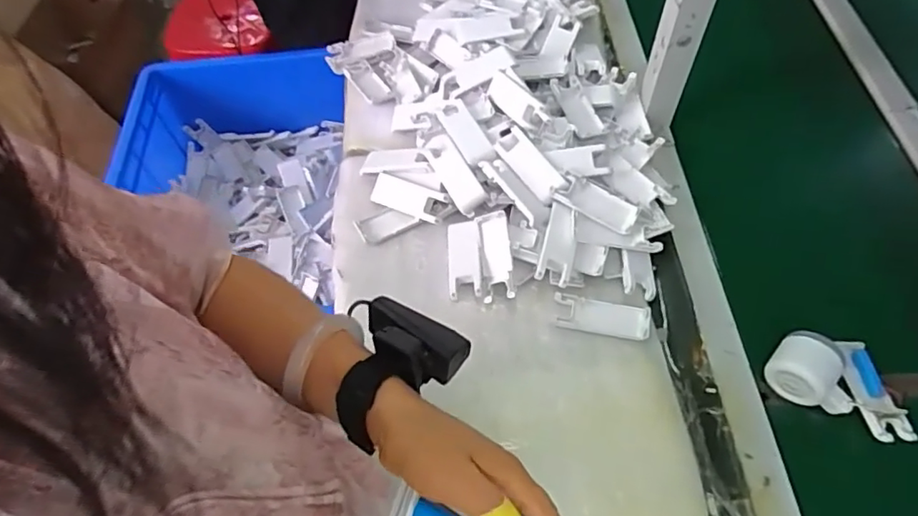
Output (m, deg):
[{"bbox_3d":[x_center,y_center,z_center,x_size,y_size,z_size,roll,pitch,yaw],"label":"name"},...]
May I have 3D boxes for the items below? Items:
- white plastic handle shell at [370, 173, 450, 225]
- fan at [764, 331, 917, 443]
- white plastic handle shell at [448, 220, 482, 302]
[{"bbox_3d":[-0.063,-0.076,0.714,0.099,0.016,0.039,22,88,17],"label":"white plastic handle shell"},{"bbox_3d":[0.379,0.129,0.564,0.126,0.052,0.102,-5,59,1],"label":"fan"},{"bbox_3d":[0.007,0.001,0.672,0.040,0.011,0.091,-12,65,13],"label":"white plastic handle shell"}]

